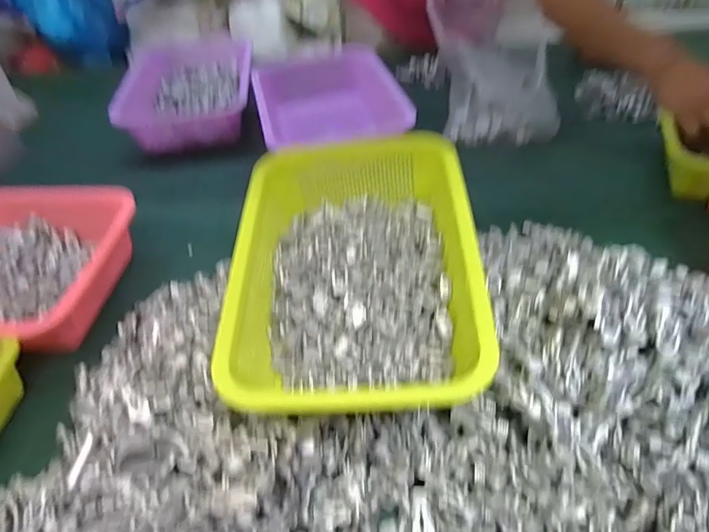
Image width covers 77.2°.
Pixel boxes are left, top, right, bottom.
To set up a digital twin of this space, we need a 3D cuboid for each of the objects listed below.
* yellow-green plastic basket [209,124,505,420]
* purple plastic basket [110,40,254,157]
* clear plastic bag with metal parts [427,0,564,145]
[{"bbox_3d":[-0.001,0.000,0.384,0.196,0.073,0.263,-3,47,4],"label":"yellow-green plastic basket"},{"bbox_3d":[-0.302,-0.327,0.836,0.229,0.069,0.271,-10,47,-3],"label":"purple plastic basket"},{"bbox_3d":[0.219,-0.313,0.692,0.206,0.192,0.130,6,49,12],"label":"clear plastic bag with metal parts"}]

